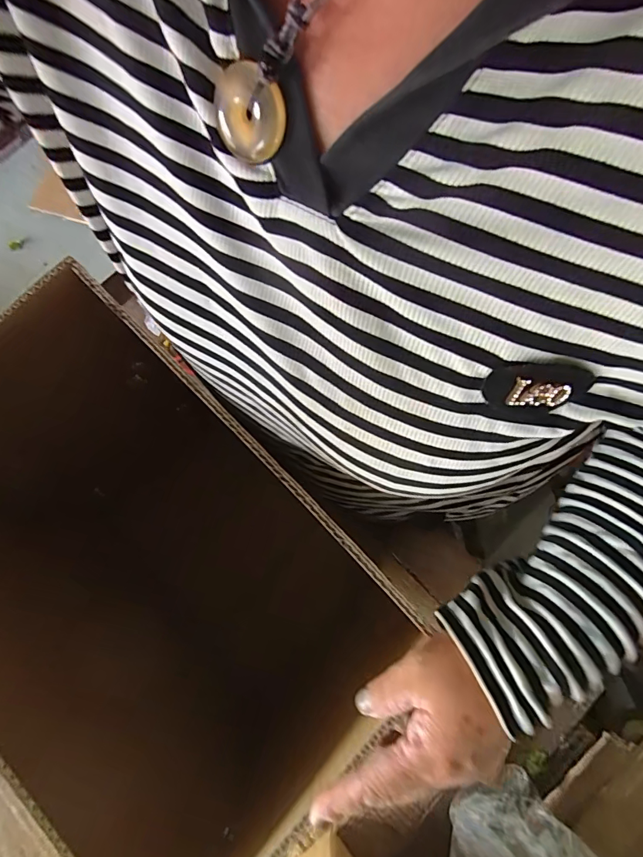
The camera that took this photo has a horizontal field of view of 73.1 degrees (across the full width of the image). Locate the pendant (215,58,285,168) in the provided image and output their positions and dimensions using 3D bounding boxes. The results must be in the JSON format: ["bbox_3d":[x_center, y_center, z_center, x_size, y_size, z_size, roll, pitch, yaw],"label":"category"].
[{"bbox_3d":[-0.027,-0.114,0.158,0.029,0.029,0.004,23,47,22],"label":"pendant"}]

